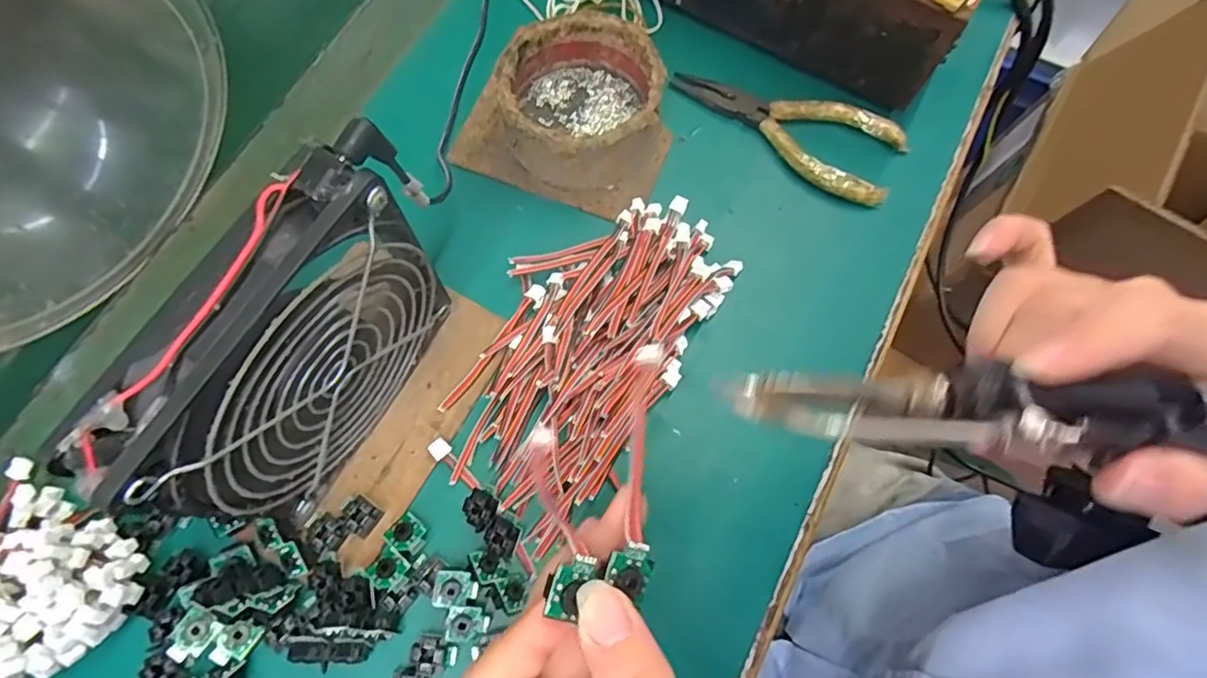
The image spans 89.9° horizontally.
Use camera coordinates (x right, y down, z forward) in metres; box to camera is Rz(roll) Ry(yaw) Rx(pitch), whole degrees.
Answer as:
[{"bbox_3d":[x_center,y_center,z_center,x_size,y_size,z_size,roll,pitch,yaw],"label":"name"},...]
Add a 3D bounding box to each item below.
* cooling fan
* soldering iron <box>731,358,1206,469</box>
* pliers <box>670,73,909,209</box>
[{"bbox_3d":[-0.106,0.006,0.229,0.030,0.126,0.127,31,74,6],"label":"cooling fan"},{"bbox_3d":[0.131,0.020,0.167,0.185,0.019,0.025,1,73,-5],"label":"soldering iron"},{"bbox_3d":[0.100,-0.118,0.336,0.130,0.011,0.051,23,73,4],"label":"pliers"}]

